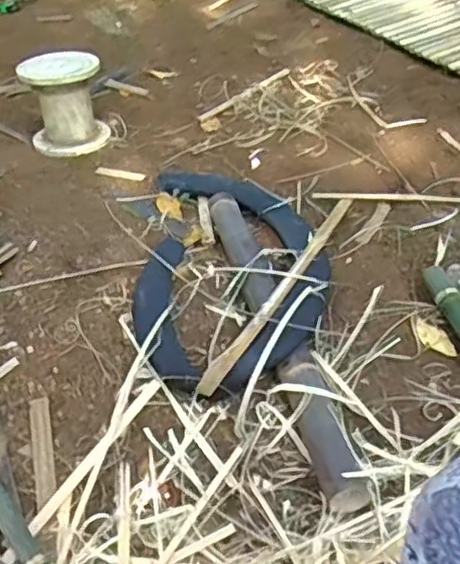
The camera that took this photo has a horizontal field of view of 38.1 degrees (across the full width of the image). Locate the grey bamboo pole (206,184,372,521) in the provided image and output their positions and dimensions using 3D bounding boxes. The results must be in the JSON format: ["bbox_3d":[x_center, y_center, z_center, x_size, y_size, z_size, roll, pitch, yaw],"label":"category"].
[{"bbox_3d":[0.070,0.052,1.152,0.067,0.053,0.753,-13,42,-7],"label":"grey bamboo pole"}]

